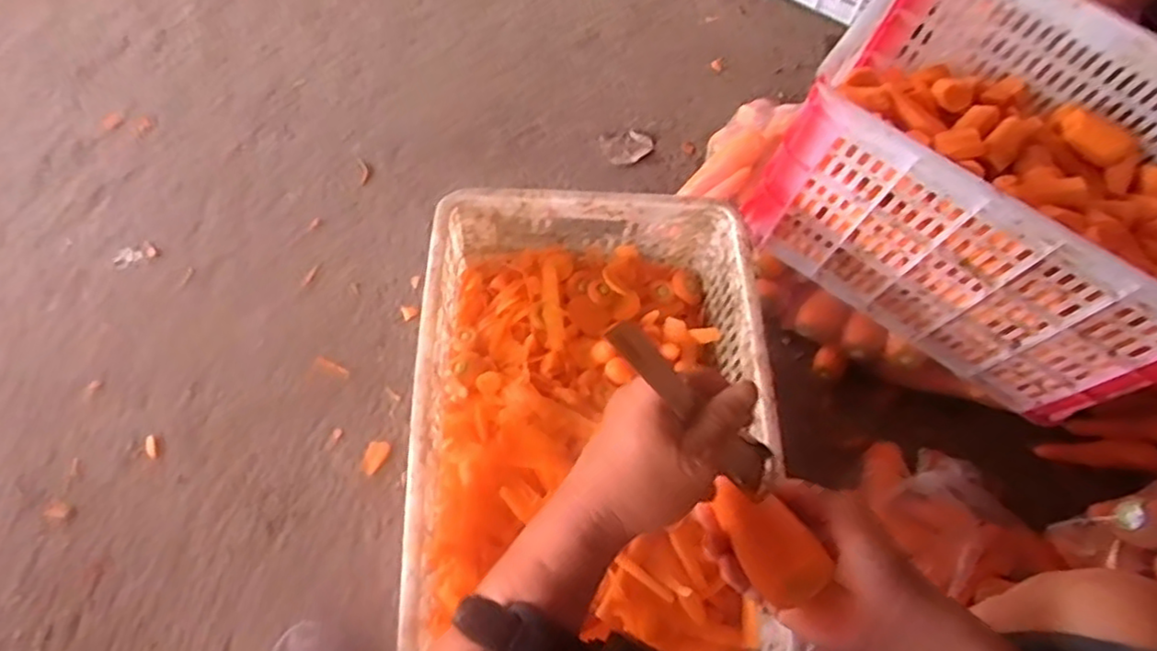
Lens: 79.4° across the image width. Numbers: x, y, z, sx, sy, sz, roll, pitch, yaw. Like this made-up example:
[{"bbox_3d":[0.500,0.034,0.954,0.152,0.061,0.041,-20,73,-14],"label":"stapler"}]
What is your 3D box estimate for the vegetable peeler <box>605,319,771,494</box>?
[{"bbox_3d":[0.071,0.050,0.432,0.159,0.011,0.034,44,70,-25],"label":"vegetable peeler"}]

